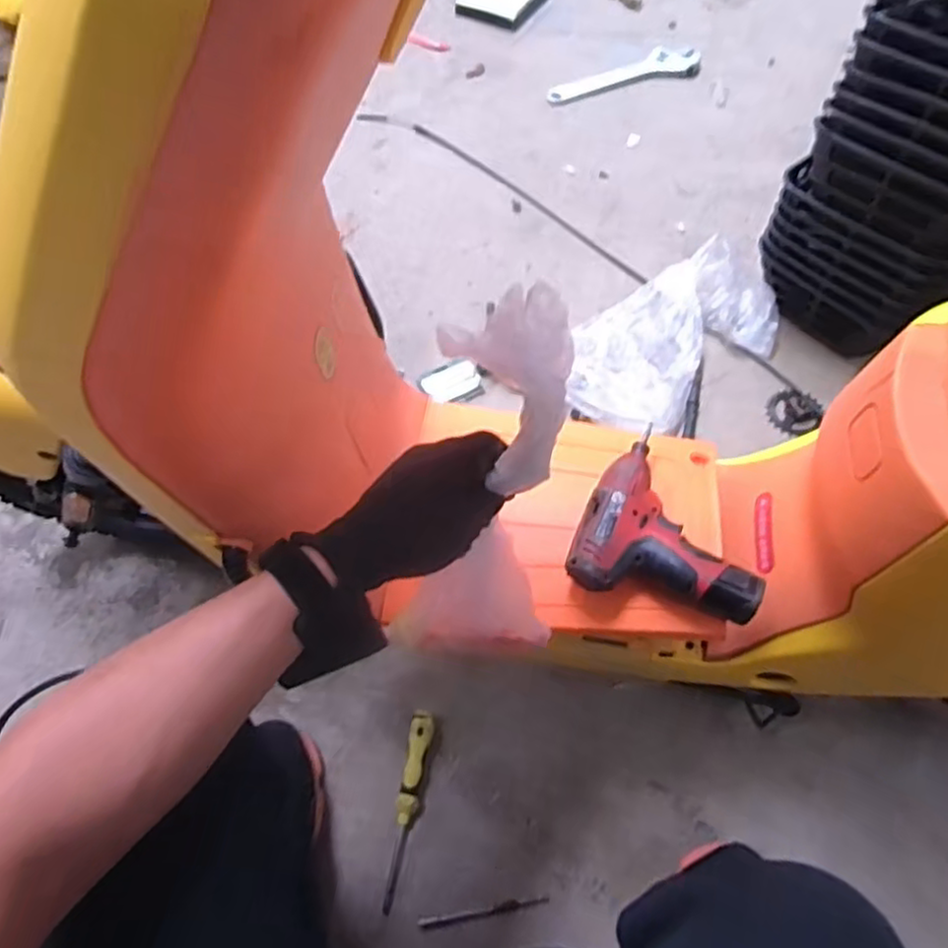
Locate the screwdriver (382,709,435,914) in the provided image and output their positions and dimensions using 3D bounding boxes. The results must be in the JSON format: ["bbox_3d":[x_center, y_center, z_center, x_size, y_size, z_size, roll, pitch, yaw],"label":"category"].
[{"bbox_3d":[-0.076,0.374,0.785,0.026,0.031,0.208,8,60,6],"label":"screwdriver"}]

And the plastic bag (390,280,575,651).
[{"bbox_3d":[0.018,0.031,0.495,0.112,0.365,0.078,25,54,10],"label":"plastic bag"}]

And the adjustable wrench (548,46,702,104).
[{"bbox_3d":[0.320,-0.858,1.482,0.345,0.022,0.089,-18,61,-9],"label":"adjustable wrench"}]

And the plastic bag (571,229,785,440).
[{"bbox_3d":[0.307,-0.233,1.082,0.391,0.102,0.235,-38,65,-19],"label":"plastic bag"}]

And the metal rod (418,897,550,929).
[{"bbox_3d":[0.011,0.468,0.741,0.138,0.010,0.012,-9,60,-3],"label":"metal rod"}]

